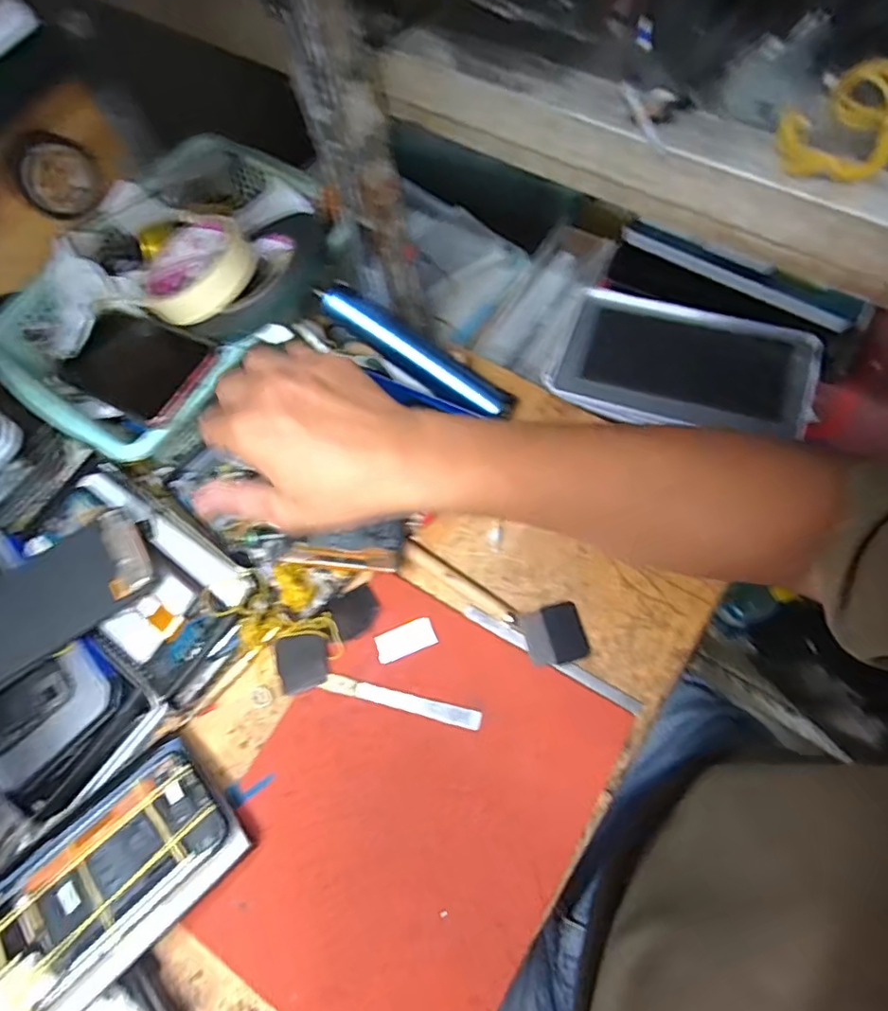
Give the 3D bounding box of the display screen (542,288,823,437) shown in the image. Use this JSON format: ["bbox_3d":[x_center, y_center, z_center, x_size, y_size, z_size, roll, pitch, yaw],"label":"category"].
[{"bbox_3d":[0.181,-0.108,0.452,0.185,0.013,0.104,16,78,18],"label":"display screen"}]

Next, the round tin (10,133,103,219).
[{"bbox_3d":[-0.288,-0.247,0.438,0.024,0.060,0.058,27,75,15],"label":"round tin"}]

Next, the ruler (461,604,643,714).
[{"bbox_3d":[0.072,0.102,0.399,0.130,0.005,0.011,28,62,15],"label":"ruler"}]

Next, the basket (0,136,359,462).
[{"bbox_3d":[-0.210,-0.166,0.480,0.207,0.068,0.271,33,77,16],"label":"basket"}]

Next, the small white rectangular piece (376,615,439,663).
[{"bbox_3d":[-0.027,0.094,0.414,0.041,0.004,0.021,-22,68,-5],"label":"small white rectangular piece"}]

